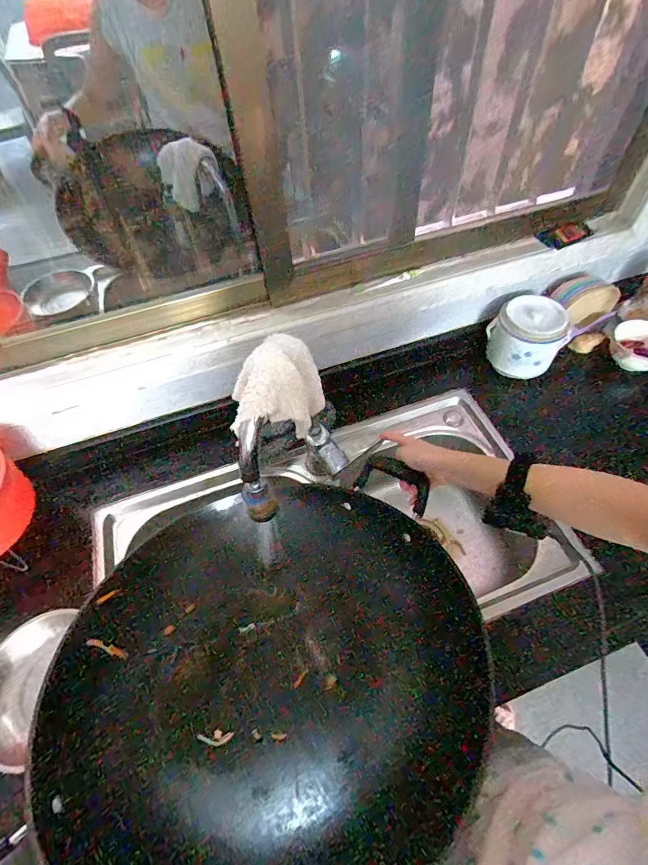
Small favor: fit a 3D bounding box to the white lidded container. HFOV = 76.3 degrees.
[{"bbox_3d":[0.412,-0.196,0.841,0.132,0.119,0.108,28,61,21],"label":"white lidded container"}]

